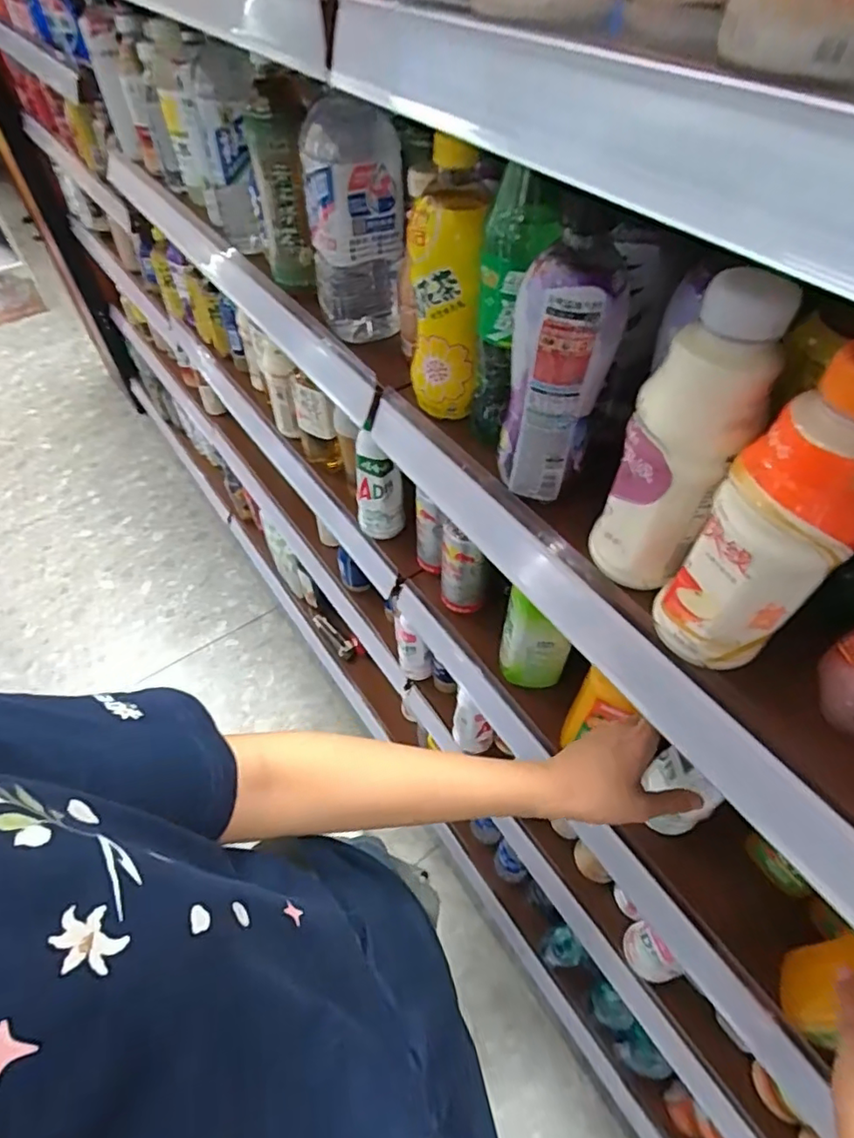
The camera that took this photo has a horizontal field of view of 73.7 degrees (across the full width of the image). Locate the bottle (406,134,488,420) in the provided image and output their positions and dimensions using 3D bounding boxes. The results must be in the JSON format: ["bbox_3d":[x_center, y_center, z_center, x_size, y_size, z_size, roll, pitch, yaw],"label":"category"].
[{"bbox_3d":[0.013,-0.207,0.447,0.055,0.178,0.066,-4,51,-3],"label":"bottle"}]

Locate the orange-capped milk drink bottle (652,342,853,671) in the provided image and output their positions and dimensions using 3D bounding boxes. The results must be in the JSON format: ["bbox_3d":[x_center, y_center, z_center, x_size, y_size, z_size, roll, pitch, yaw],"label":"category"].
[{"bbox_3d":[0.176,-0.019,0.290,0.055,0.179,0.065,-33,58,-23],"label":"orange-capped milk drink bottle"}]

